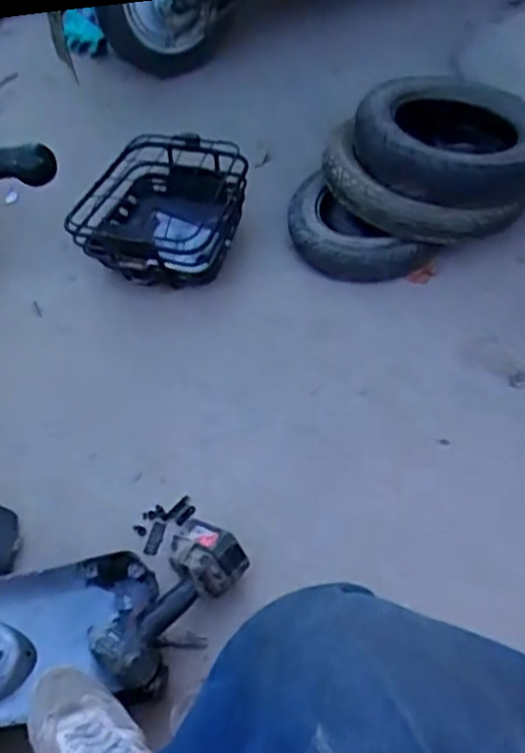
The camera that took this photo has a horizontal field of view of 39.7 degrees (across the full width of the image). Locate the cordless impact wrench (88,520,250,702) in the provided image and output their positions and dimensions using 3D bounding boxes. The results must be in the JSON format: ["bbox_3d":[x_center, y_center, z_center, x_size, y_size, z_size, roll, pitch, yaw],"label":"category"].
[{"bbox_3d":[-0.139,0.312,1.014,0.135,0.110,0.239,29,60,24],"label":"cordless impact wrench"}]

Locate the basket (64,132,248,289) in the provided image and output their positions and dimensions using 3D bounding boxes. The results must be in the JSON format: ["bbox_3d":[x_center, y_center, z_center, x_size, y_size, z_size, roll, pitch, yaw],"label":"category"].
[{"bbox_3d":[-0.204,-0.317,1.401,0.290,0.197,0.233,9,54,12],"label":"basket"}]

